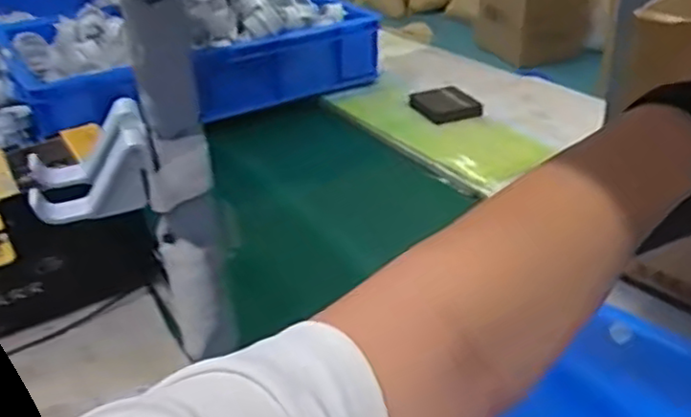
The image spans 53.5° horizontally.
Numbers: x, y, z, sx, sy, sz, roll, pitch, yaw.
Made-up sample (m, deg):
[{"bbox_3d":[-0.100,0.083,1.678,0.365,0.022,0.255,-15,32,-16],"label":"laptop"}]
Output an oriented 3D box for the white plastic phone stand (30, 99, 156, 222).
[{"bbox_3d":[-0.161,-0.028,0.433,0.075,0.055,0.062,-13,31,-14],"label":"white plastic phone stand"}]

